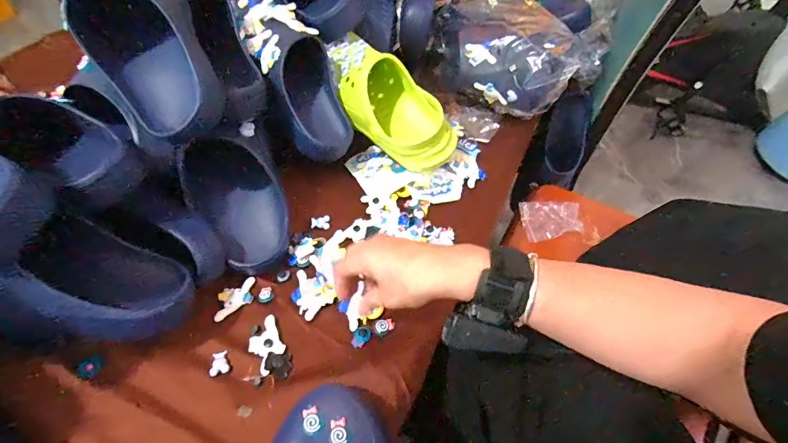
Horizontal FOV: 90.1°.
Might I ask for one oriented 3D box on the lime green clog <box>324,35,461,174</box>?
[{"bbox_3d":[-0.018,-0.185,0.587,0.101,0.100,0.265,-32,70,-21],"label":"lime green clog"}]

